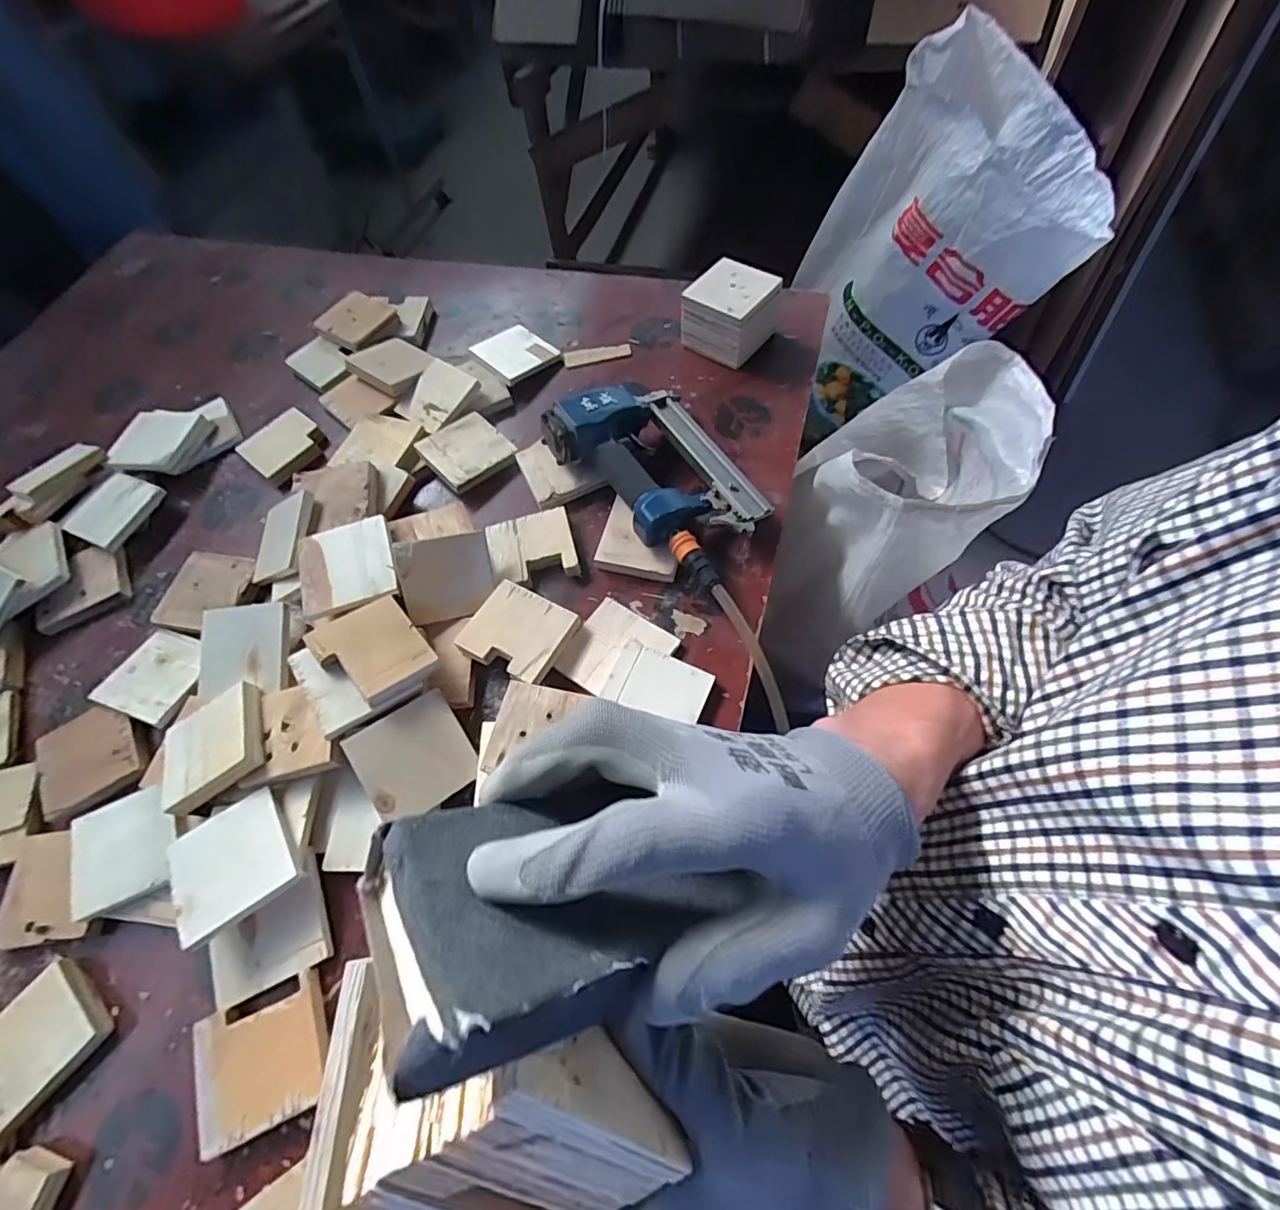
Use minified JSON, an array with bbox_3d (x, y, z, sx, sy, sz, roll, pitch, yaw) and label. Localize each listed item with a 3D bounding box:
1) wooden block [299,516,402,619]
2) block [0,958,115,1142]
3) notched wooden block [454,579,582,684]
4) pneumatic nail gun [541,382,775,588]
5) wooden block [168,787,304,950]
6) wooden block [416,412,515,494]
[{"bbox_3d":[-0.292,-0.039,0.571,0.093,0.012,0.096,-16,61,-4],"label":"wooden block"},{"bbox_3d":[-0.481,0.349,0.452,0.077,0.017,0.091,35,69,21],"label":"block"},{"bbox_3d":[-0.118,0.026,0.563,0.091,0.025,0.084,23,66,16],"label":"notched wooden block"},{"bbox_3d":[0.032,-0.152,0.625,0.157,0.075,0.255,-40,66,-16],"label":"pneumatic nail gun"},{"bbox_3d":[-0.335,0.211,0.469,0.090,0.010,0.091,-32,62,-16],"label":"wooden block"},{"bbox_3d":[-0.210,-0.189,0.692,0.092,0.015,0.095,-37,65,-14],"label":"wooden block"}]

